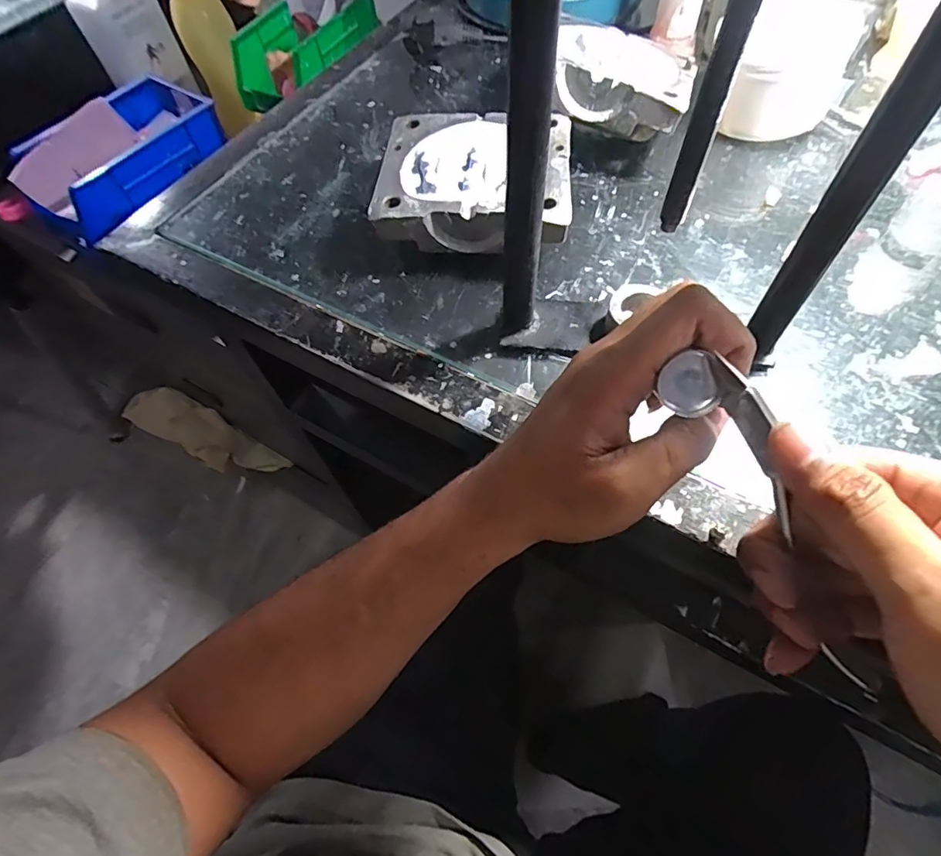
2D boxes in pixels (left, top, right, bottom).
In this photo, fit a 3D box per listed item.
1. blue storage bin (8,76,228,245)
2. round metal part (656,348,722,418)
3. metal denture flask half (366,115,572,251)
[{"bbox_3d":[-0.400,-0.308,0.594,0.139,0.063,0.201,28,67,18],"label":"blue storage bin"},{"bbox_3d":[0.083,-0.017,0.200,0.020,0.008,0.020,-20,98,17],"label":"round metal part"},{"bbox_3d":[0.004,-0.165,0.358,0.124,0.042,0.114,3,61,6],"label":"metal denture flask half"}]

